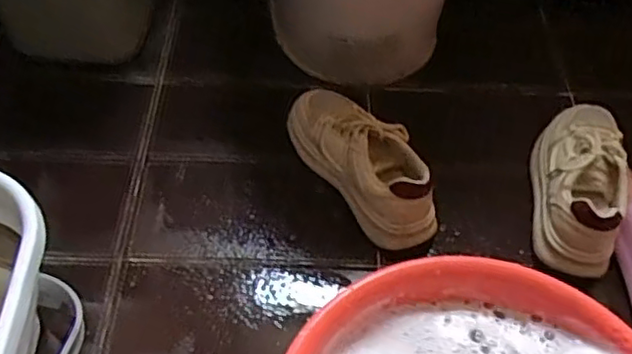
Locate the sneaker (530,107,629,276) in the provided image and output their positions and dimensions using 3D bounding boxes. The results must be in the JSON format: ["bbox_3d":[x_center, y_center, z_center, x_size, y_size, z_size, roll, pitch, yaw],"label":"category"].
[{"bbox_3d":[0.318,0.005,0.788,0.081,0.110,0.232,12,51,7],"label":"sneaker"}]

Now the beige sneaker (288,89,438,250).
[{"bbox_3d":[0.054,-0.023,0.797,0.084,0.112,0.250,-26,56,-22],"label":"beige sneaker"}]

